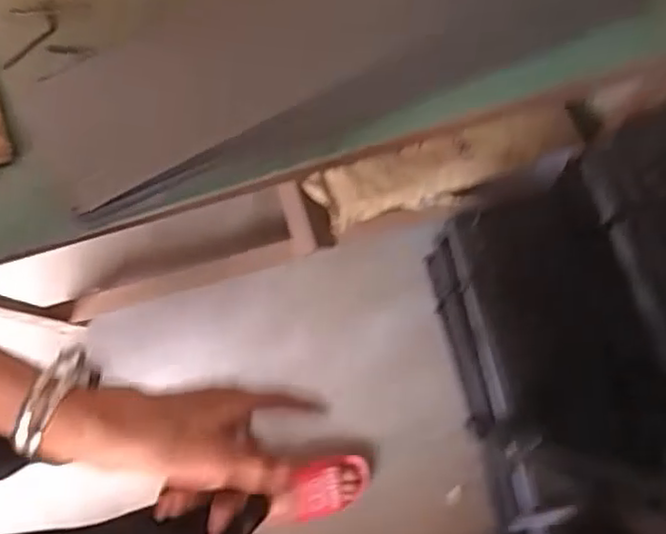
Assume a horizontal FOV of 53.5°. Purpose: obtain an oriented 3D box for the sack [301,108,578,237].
[{"bbox_3d":[0.176,-0.158,1.055,0.429,0.129,0.089,-14,79,-3],"label":"sack"}]

